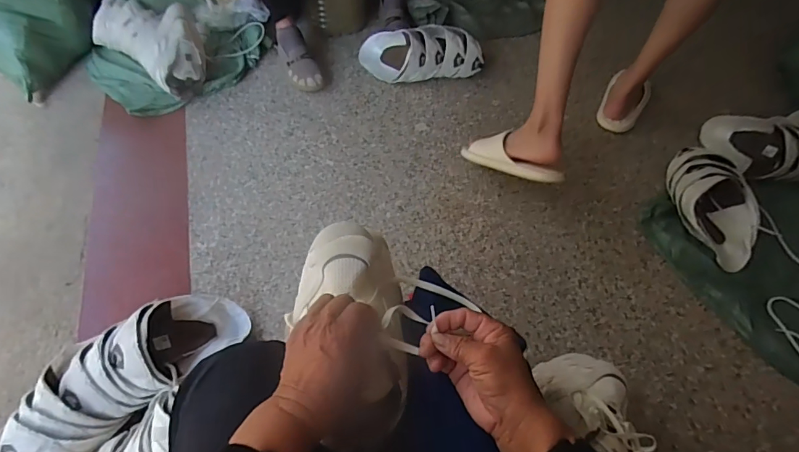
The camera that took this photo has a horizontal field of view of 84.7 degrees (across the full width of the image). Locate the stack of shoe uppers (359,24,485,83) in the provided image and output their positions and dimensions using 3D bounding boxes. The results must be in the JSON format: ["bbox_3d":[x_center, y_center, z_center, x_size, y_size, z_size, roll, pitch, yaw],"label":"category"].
[{"bbox_3d":[0.061,-0.516,1.325,0.378,0.123,0.151,8,56,3],"label":"stack of shoe uppers"}]

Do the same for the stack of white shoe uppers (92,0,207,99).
[{"bbox_3d":[-0.717,-0.538,1.272,0.393,0.175,0.181,33,61,17],"label":"stack of white shoe uppers"}]

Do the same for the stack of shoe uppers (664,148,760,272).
[{"bbox_3d":[0.752,-0.058,1.039,0.147,0.106,0.304,-5,56,-6],"label":"stack of shoe uppers"}]

